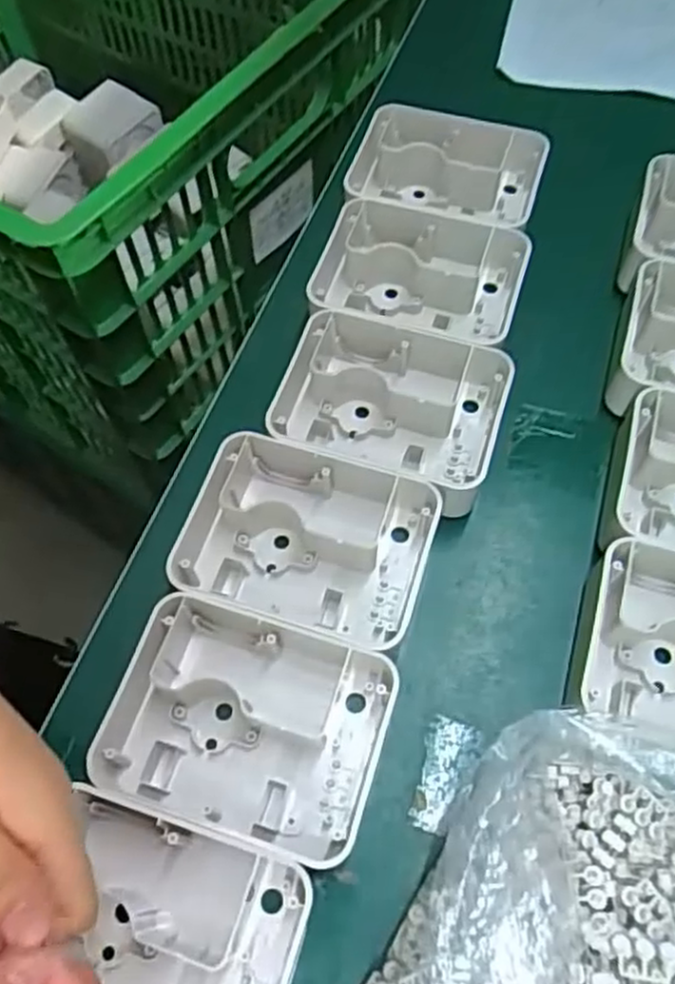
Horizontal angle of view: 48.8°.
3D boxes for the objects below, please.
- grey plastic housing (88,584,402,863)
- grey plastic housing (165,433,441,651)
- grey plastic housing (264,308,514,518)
[{"bbox_3d":[-0.045,0.110,0.369,0.134,0.037,0.109,15,63,8],"label":"grey plastic housing"},{"bbox_3d":[-0.019,0.028,0.412,0.135,0.042,0.104,15,63,9],"label":"grey plastic housing"},{"bbox_3d":[0.031,-0.047,0.449,0.129,0.048,0.097,17,64,10],"label":"grey plastic housing"}]

